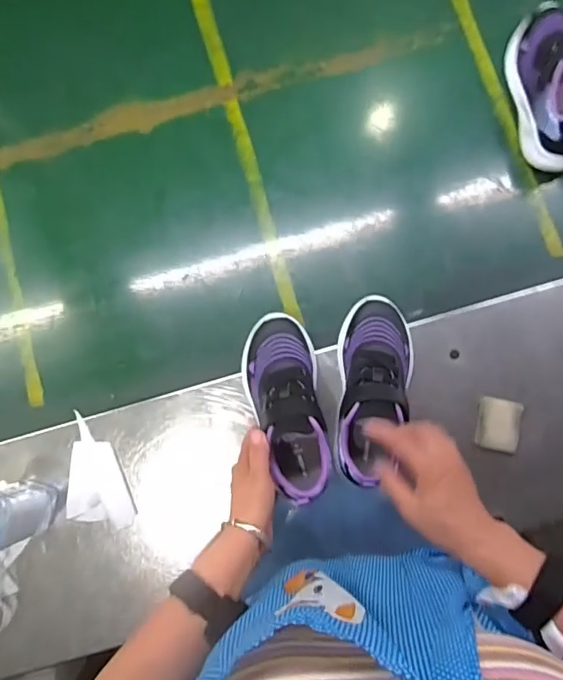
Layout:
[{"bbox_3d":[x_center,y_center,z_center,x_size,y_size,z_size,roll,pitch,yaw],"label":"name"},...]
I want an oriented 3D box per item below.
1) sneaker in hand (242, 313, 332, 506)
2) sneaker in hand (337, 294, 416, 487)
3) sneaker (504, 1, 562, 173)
[{"bbox_3d":[0.005,0.068,0.547,0.081,0.068,0.207,-12,71,0],"label":"sneaker in hand"},{"bbox_3d":[0.104,0.054,0.547,0.087,0.076,0.207,11,70,2],"label":"sneaker in hand"},{"bbox_3d":[0.347,-0.332,0.625,0.073,0.111,0.212,-8,84,1],"label":"sneaker"}]

